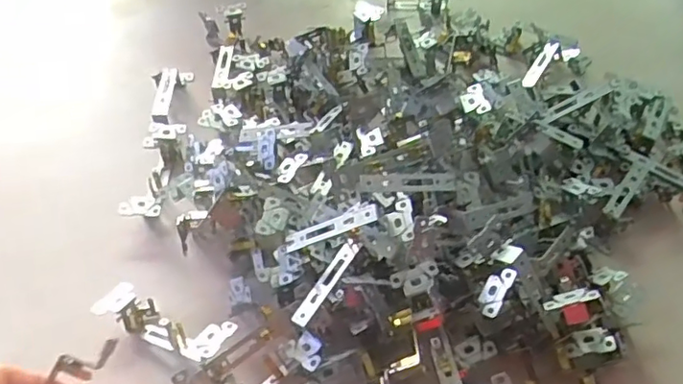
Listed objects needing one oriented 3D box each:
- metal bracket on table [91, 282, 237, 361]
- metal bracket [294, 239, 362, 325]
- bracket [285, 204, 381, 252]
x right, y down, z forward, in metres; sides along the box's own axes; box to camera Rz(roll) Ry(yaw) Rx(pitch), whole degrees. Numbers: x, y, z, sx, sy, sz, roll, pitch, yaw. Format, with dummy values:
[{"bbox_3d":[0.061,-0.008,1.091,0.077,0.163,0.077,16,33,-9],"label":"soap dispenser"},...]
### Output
[{"bbox_3d":[-0.122,0.094,0.436,0.103,0.033,0.031,11,49,28],"label":"metal bracket on table"},{"bbox_3d":[-0.010,0.061,0.419,0.014,0.010,0.068,28,69,22],"label":"metal bracket"},{"bbox_3d":[-0.007,0.025,0.420,0.070,0.004,0.012,-22,65,18],"label":"bracket"}]

